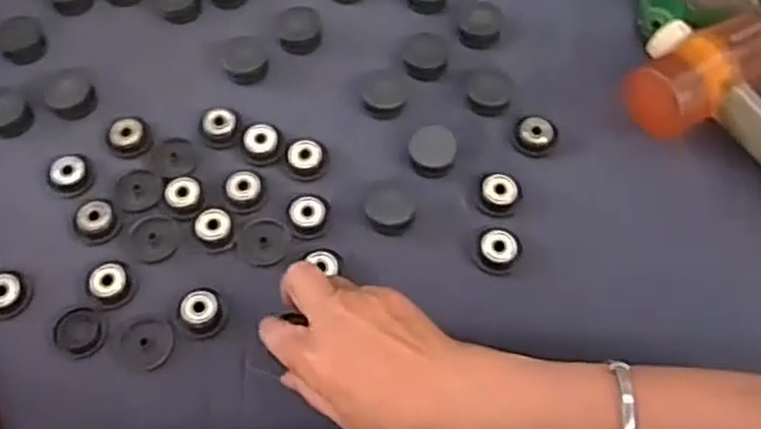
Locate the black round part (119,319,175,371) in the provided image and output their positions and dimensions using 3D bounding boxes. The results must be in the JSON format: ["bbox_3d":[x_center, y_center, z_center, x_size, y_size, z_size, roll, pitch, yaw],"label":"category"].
[{"bbox_3d":[-0.145,0.081,0.476,0.032,0.004,0.031,0,62,1],"label":"black round part"}]

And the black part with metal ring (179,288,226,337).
[{"bbox_3d":[-0.113,0.061,0.484,0.027,0.011,0.028,0,62,1],"label":"black part with metal ring"}]

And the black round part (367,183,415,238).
[{"bbox_3d":[0.007,-0.005,0.512,0.030,0.019,0.031,0,62,1],"label":"black round part"}]

